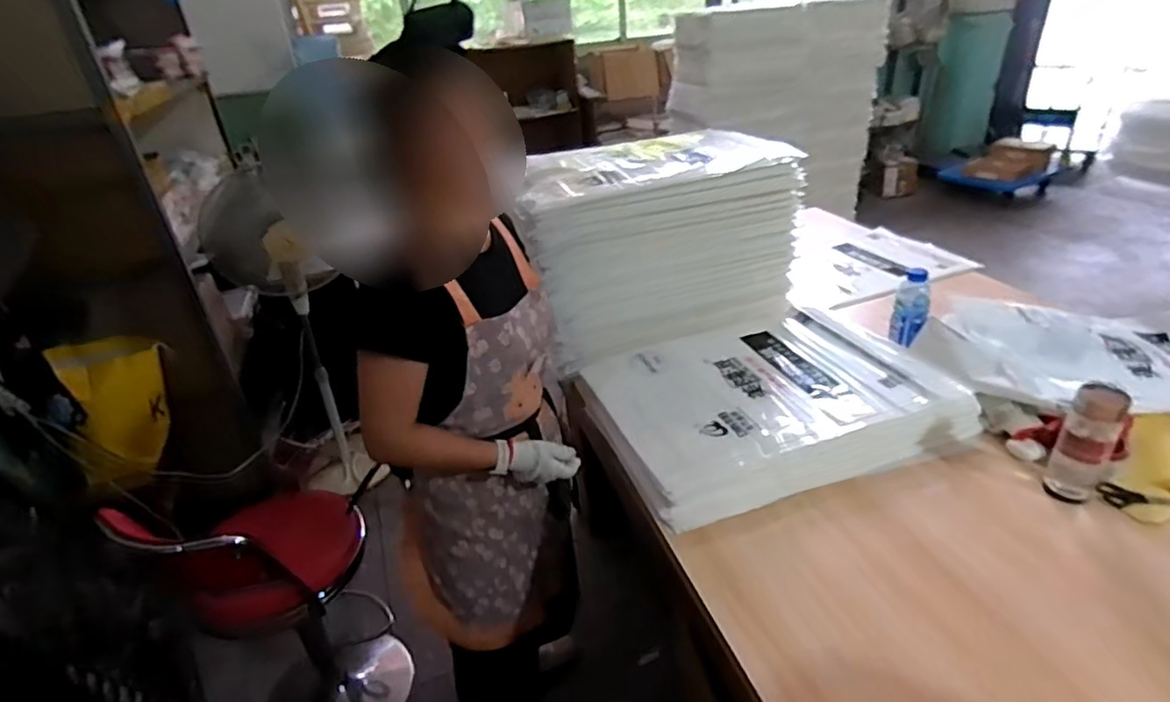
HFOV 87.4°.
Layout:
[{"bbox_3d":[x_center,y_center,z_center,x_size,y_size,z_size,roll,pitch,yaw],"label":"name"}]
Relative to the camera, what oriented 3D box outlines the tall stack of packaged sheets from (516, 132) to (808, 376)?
[{"bbox_3d":[0.155,-0.277,1.486,0.638,0.431,0.378,-12,30,-11],"label":"tall stack of packaged sheets"}]

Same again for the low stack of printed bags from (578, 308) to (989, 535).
[{"bbox_3d":[0.353,0.071,1.205,0.641,0.064,0.474,-16,37,-12],"label":"low stack of printed bags"}]

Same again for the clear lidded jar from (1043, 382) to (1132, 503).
[{"bbox_3d":[0.774,0.131,0.940,0.074,0.176,0.072,-27,36,-33],"label":"clear lidded jar"}]

